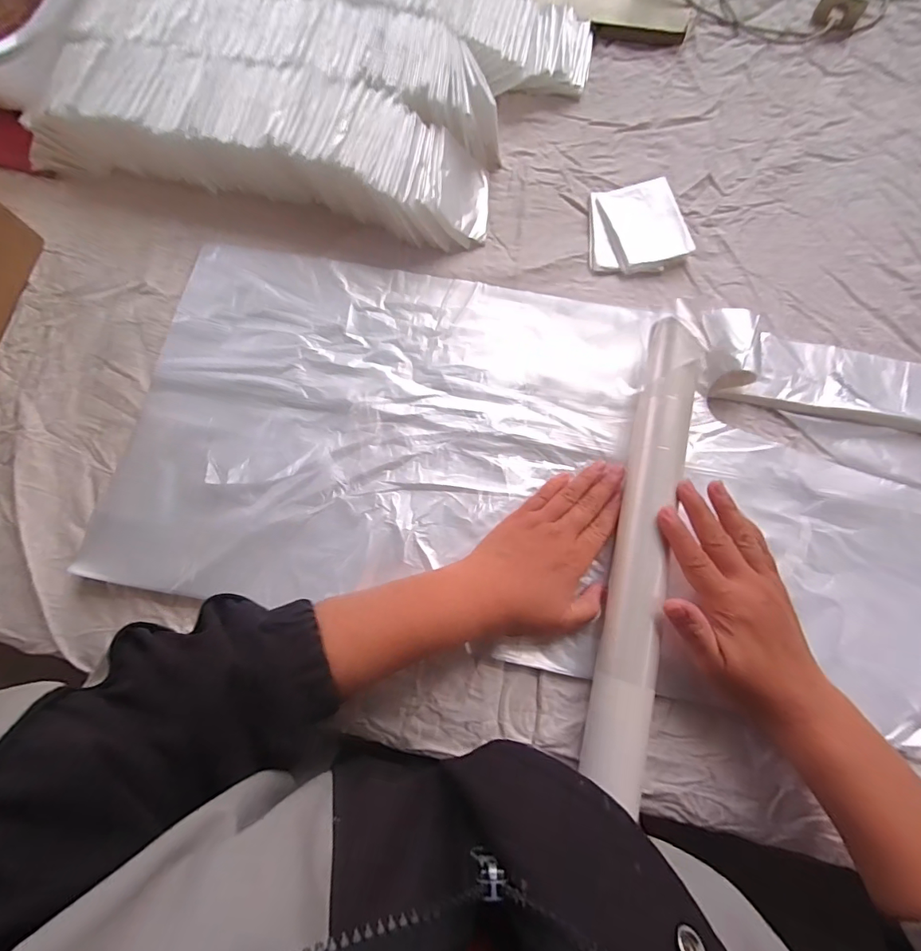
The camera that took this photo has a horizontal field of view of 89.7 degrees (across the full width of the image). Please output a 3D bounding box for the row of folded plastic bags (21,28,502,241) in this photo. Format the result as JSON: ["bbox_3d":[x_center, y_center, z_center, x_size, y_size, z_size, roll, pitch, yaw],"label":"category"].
[{"bbox_3d":[-0.180,-0.309,0.425,0.410,0.065,0.093,15,76,5],"label":"row of folded plastic bags"}]

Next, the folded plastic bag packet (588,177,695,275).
[{"bbox_3d":[0.161,-0.232,0.432,0.087,0.014,0.091,-9,75,-1],"label":"folded plastic bag packet"}]

